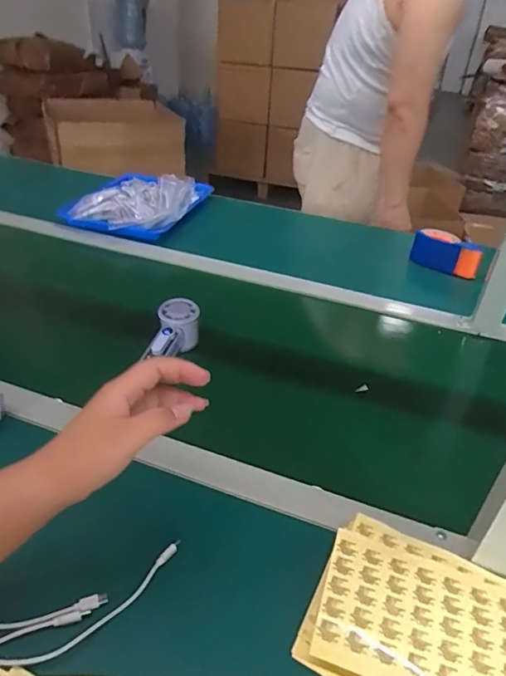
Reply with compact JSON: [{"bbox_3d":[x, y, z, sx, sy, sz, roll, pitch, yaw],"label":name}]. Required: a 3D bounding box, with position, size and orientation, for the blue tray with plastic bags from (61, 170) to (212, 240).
[{"bbox_3d":[-0.264,-0.329,1.121,0.272,0.079,0.329,12,36,10],"label":"blue tray with plastic bags"}]

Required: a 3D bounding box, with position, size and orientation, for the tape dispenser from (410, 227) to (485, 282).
[{"bbox_3d":[0.389,-0.170,0.957,0.138,0.059,0.054,32,43,33],"label":"tape dispenser"}]

